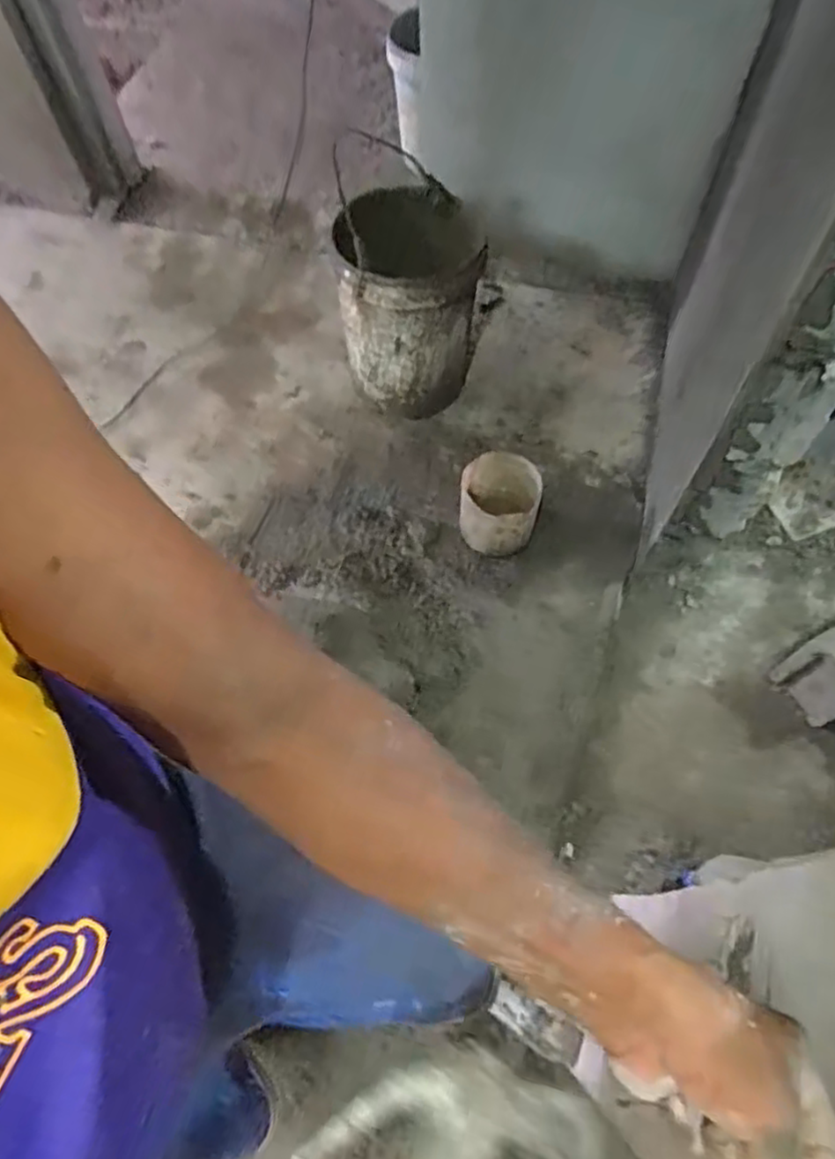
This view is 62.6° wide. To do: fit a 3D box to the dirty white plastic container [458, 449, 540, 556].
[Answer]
[{"bbox_3d":[0.166,-0.146,1.398,0.152,0.161,0.150,1,60,-1],"label":"dirty white plastic container"}]

